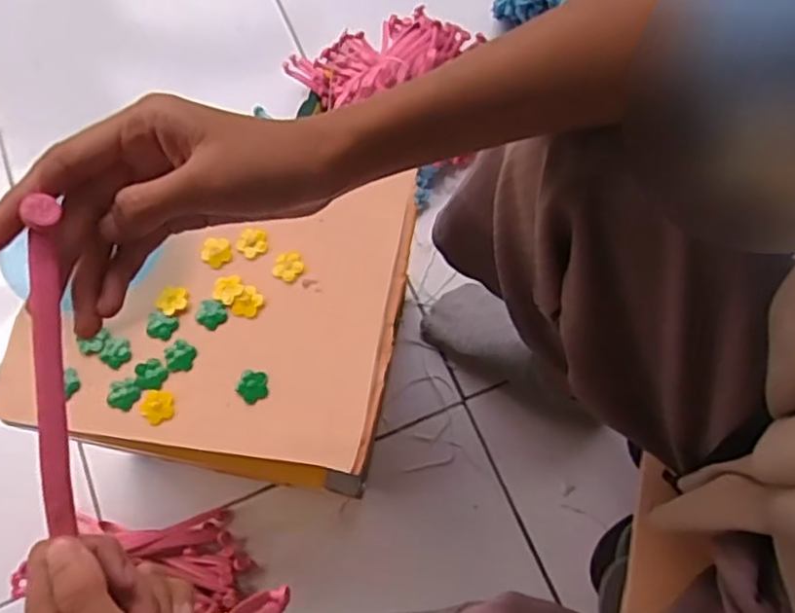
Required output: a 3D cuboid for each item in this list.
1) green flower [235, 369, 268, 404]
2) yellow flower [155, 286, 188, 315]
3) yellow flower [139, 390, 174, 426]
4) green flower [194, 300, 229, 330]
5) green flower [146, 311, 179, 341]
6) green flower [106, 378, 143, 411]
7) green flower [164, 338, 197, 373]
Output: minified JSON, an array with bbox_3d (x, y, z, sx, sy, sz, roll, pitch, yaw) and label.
[{"bbox_3d":[-0.106,0.058,0.490,0.023,0.004,0.024,-1,72,3],"label":"green flower"},{"bbox_3d":[-0.171,-0.005,0.511,0.024,0.004,0.021,-25,72,-4],"label":"yellow flower"},{"bbox_3d":[-0.174,0.073,0.488,0.023,0.004,0.023,-1,72,3],"label":"yellow flower"},{"bbox_3d":[-0.140,0.006,0.508,0.022,0.005,0.021,-1,72,3],"label":"green flower"},{"bbox_3d":[-0.177,0.015,0.507,0.022,0.004,0.020,20,74,10],"label":"green flower"},{"bbox_3d":[-0.199,0.064,0.492,0.024,0.004,0.022,-1,72,3],"label":"green flower"},{"bbox_3d":[-0.161,0.036,0.500,0.023,0.004,0.023,-1,72,3],"label":"green flower"}]

